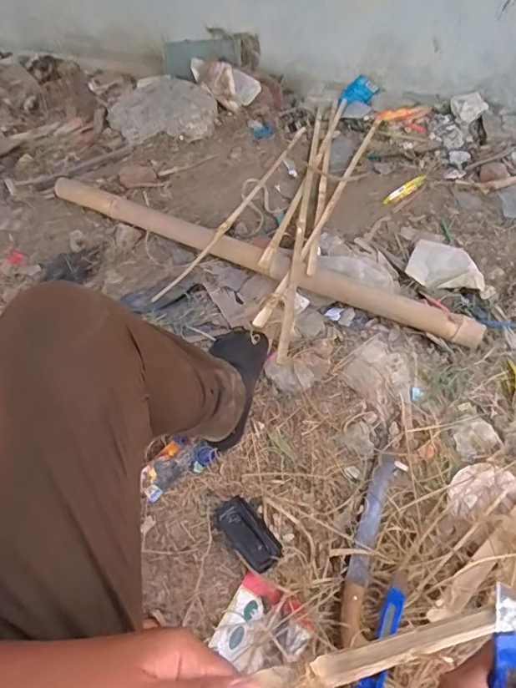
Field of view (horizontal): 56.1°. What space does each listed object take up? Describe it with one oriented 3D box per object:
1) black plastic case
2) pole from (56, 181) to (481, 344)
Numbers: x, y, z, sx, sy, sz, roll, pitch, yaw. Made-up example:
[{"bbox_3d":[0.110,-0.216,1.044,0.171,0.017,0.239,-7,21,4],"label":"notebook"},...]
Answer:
[{"bbox_3d":[-0.015,0.280,0.714,0.054,0.012,0.112,-36,61,-23],"label":"black plastic case"},{"bbox_3d":[-0.026,-0.193,1.021,0.973,0.052,0.084,22,59,15],"label":"pole"}]

